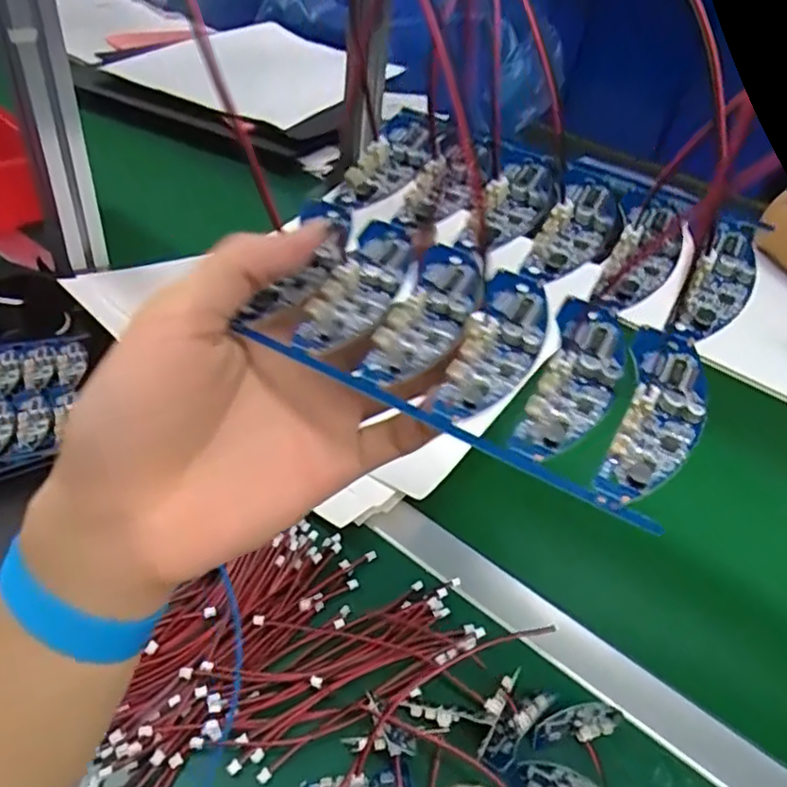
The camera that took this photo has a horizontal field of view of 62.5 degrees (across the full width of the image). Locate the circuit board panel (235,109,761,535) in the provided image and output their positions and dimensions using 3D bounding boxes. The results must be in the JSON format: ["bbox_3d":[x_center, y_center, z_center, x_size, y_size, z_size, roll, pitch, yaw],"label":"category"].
[{"bbox_3d":[0.040,-0.043,0.230,0.151,0.011,0.133,25,62,16],"label":"circuit board panel"}]

